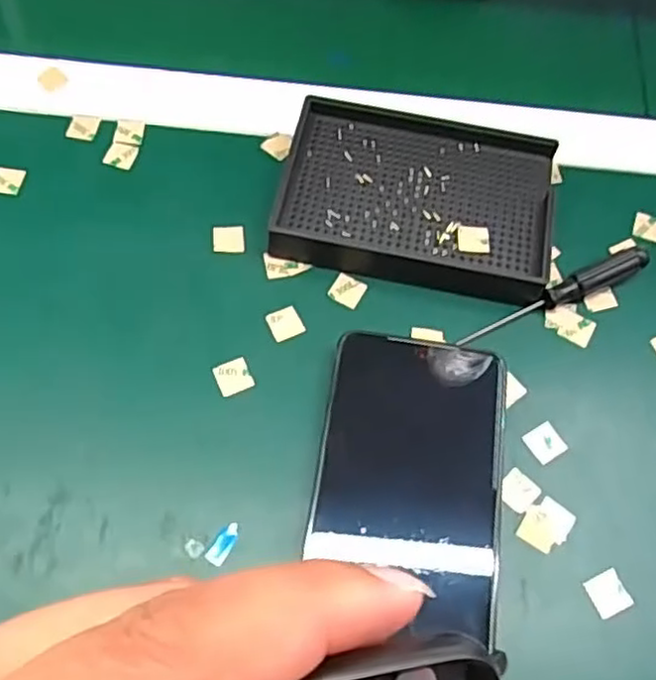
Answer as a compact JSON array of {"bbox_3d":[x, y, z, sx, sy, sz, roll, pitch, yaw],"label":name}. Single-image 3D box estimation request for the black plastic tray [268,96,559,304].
[{"bbox_3d":[0.047,-0.078,0.355,0.133,0.023,0.099,12,64,4],"label":"black plastic tray"}]

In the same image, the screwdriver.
[{"bbox_3d":[0.112,-0.022,0.335,0.105,0.013,0.013,-24,67,-13],"label":"screwdriver"}]

